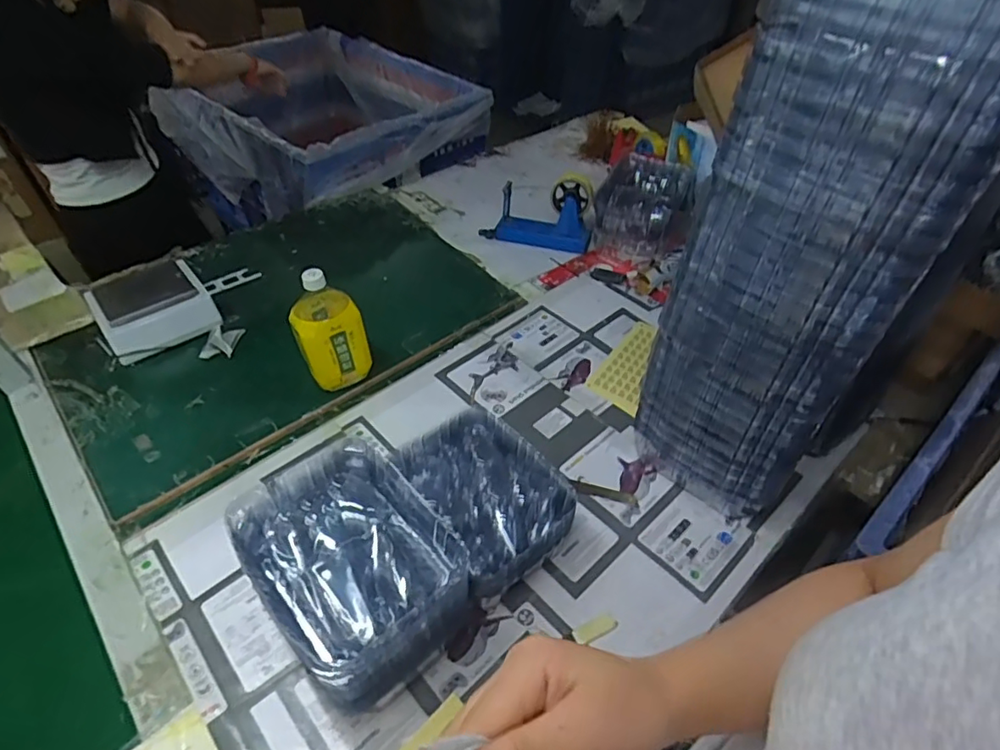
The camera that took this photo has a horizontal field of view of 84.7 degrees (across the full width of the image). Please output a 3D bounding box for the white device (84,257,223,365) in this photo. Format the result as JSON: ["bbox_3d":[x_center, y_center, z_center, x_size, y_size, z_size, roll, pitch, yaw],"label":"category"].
[{"bbox_3d":[-0.604,-0.116,0.961,0.172,0.091,0.134,-29,53,-28],"label":"white device"}]

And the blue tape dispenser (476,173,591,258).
[{"bbox_3d":[0.080,-0.355,1.177,0.236,0.151,0.075,15,46,12],"label":"blue tape dispenser"}]

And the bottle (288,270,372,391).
[{"bbox_3d":[-0.264,-0.069,0.853,0.103,0.194,0.082,-17,48,-18],"label":"bottle"}]

